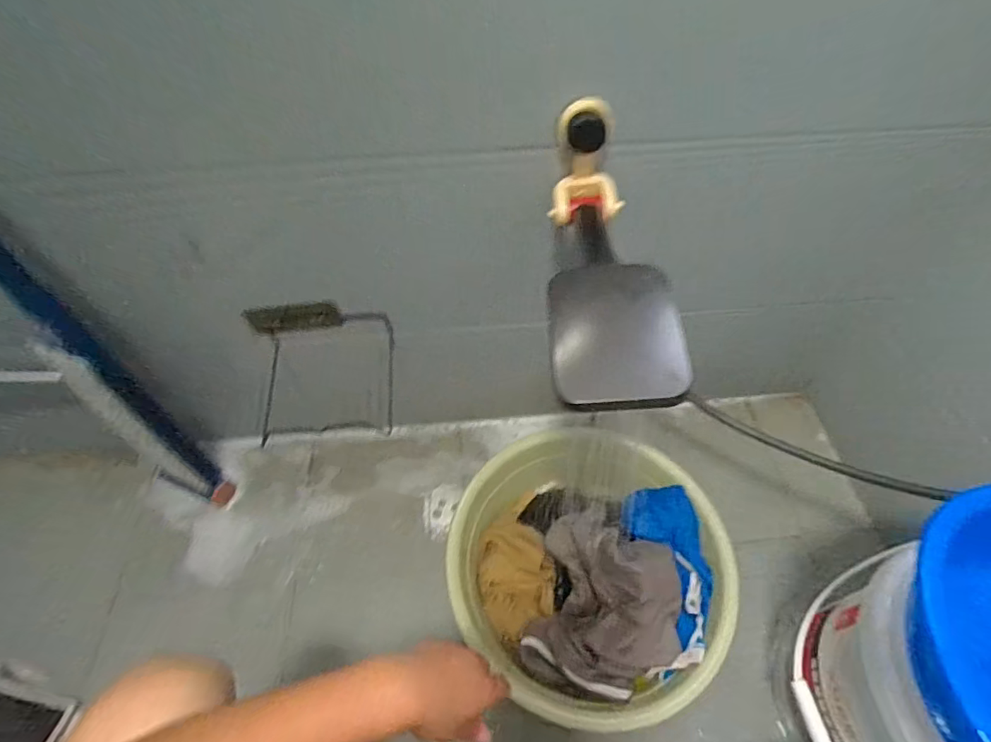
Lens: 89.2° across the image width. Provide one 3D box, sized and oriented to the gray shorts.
[{"bbox_3d":[0.152,0.321,0.688,0.195,0.106,0.220,14,56,10],"label":"gray shorts"}]

